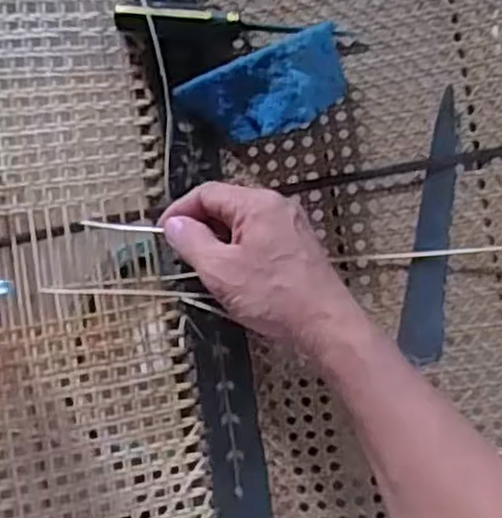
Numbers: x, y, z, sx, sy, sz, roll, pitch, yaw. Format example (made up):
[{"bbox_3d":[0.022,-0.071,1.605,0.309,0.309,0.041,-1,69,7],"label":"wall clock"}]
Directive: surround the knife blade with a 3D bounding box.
[{"bbox_3d":[0.120,-0.020,0.501,0.026,0.006,0.176,4,91,14],"label":"knife blade"}]

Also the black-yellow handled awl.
[{"bbox_3d":[-0.011,-0.157,0.506,0.159,0.016,0.017,2,89,-8],"label":"black-yellow handled awl"}]

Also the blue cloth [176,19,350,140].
[{"bbox_3d":[0.009,-0.107,0.483,0.113,0.061,0.060,-20,88,6],"label":"blue cloth"}]

